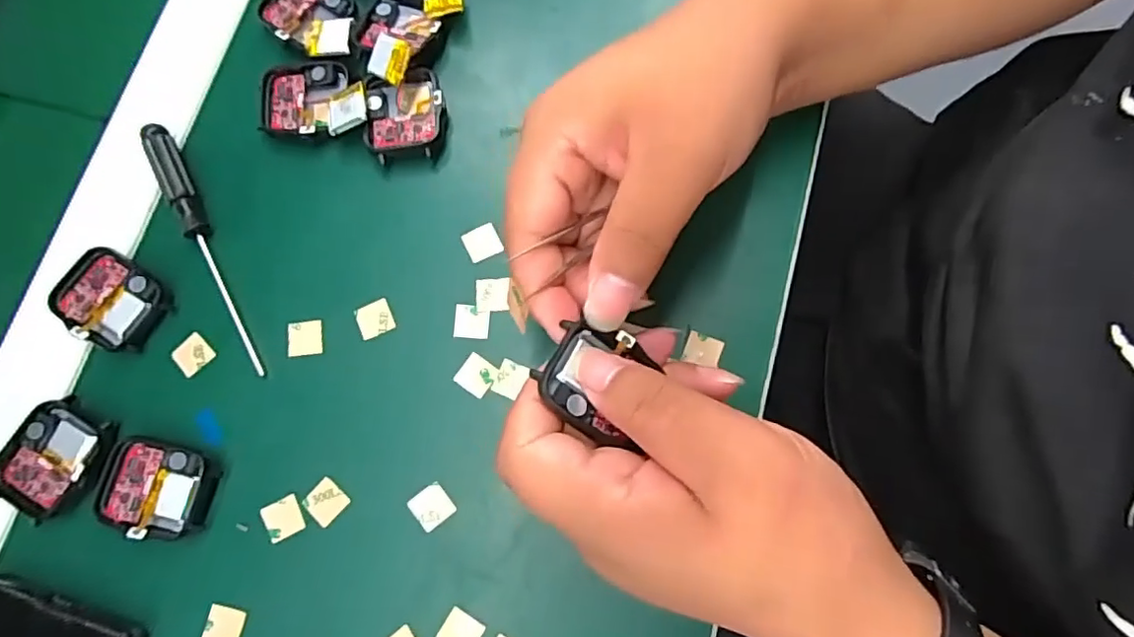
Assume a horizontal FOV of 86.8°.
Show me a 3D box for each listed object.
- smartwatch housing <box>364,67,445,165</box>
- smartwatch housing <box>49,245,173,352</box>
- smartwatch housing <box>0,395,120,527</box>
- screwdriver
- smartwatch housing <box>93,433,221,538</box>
[{"bbox_3d":[-0.078,-0.098,0.288,0.038,0.011,0.045,-9,78,-1],"label":"smartwatch housing"},{"bbox_3d":[-0.208,-0.009,0.272,0.049,0.010,0.038,29,79,7],"label":"smartwatch housing"},{"bbox_3d":[-0.218,0.060,0.256,0.041,0.006,0.045,28,79,7],"label":"smartwatch housing"},{"bbox_3d":[-0.167,-0.033,0.276,0.011,0.011,0.130,-27,78,-5],"label":"screwdriver"},{"bbox_3d":[-0.173,0.071,0.253,0.045,0.008,0.037,13,78,4],"label":"smartwatch housing"}]

